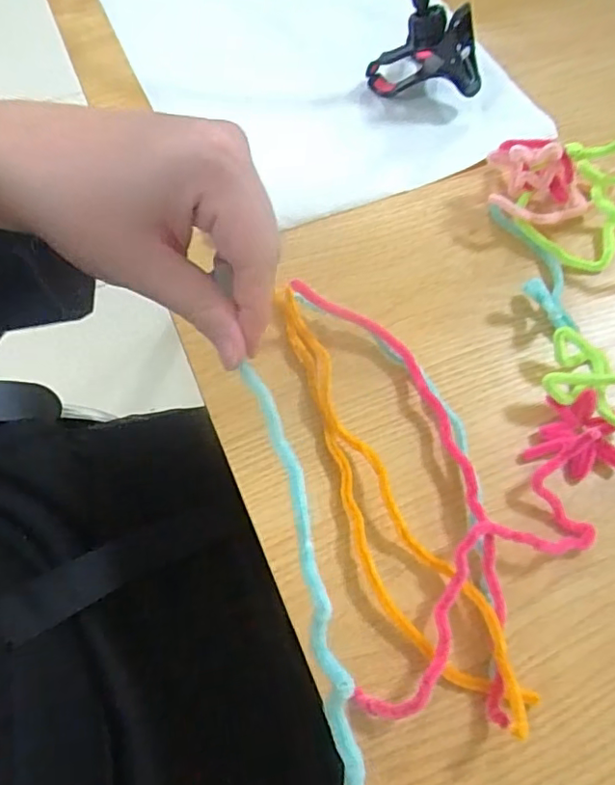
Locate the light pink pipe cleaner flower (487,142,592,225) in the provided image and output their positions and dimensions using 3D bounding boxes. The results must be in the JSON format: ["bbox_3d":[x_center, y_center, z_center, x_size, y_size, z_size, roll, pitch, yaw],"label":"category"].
[{"bbox_3d":[0.156,-0.140,0.378,0.072,0.050,0.047,29,68,10],"label":"light pink pipe cleaner flower"}]

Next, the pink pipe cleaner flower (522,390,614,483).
[{"bbox_3d":[0.153,0.025,0.324,0.052,0.025,0.047,-17,68,-10],"label":"pink pipe cleaner flower"}]

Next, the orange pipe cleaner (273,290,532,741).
[{"bbox_3d":[0.033,0.057,0.309,0.045,0.017,0.264,-26,70,-13],"label":"orange pipe cleaner"}]

